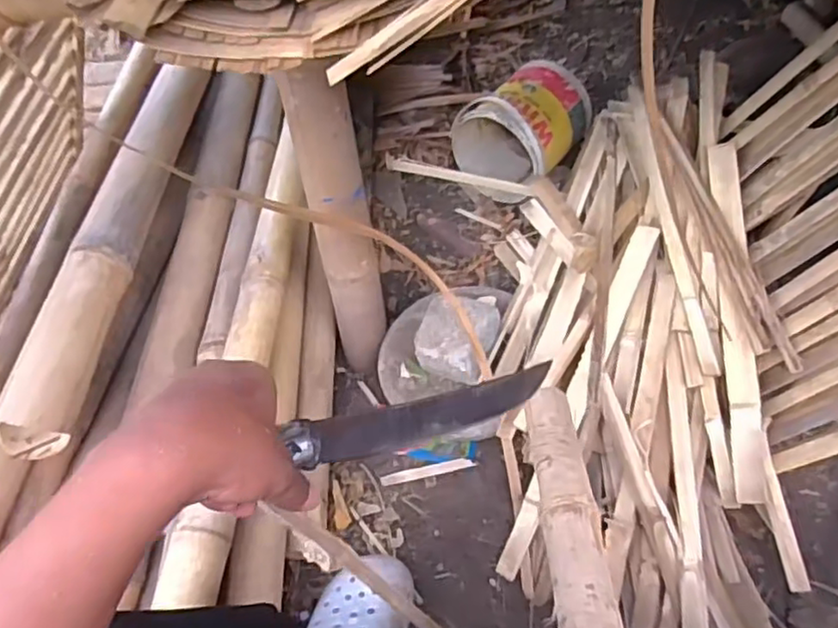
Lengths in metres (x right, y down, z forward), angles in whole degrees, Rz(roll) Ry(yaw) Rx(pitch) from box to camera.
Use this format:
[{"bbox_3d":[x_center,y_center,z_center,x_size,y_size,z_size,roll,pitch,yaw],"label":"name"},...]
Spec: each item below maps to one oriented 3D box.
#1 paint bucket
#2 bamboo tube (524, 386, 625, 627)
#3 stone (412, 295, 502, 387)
[{"bbox_3d":[0.183,-0.336,1.191,0.189,0.160,0.194,30,59,27],"label":"paint bucket"},{"bbox_3d":[0.131,0.202,0.557,0.050,0.046,0.403,-2,32,5],"label":"bamboo tube"},{"bbox_3d":[0.055,0.034,0.962,0.103,0.081,0.106,13,53,16],"label":"stone"}]

